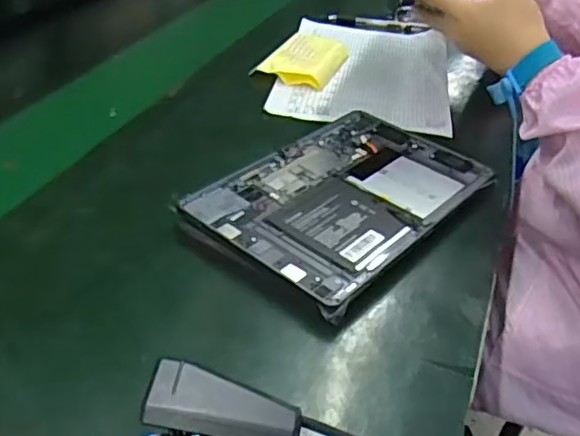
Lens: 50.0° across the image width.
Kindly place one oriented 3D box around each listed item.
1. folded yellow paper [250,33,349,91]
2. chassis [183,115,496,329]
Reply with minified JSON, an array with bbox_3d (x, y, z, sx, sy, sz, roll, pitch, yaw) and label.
[{"bbox_3d":[0.019,-0.201,0.783,0.082,0.022,0.116,15,38,17],"label":"folded yellow paper"},{"bbox_3d":[0.050,-0.024,0.550,0.168,0.017,0.260,27,44,31],"label":"chassis"}]

